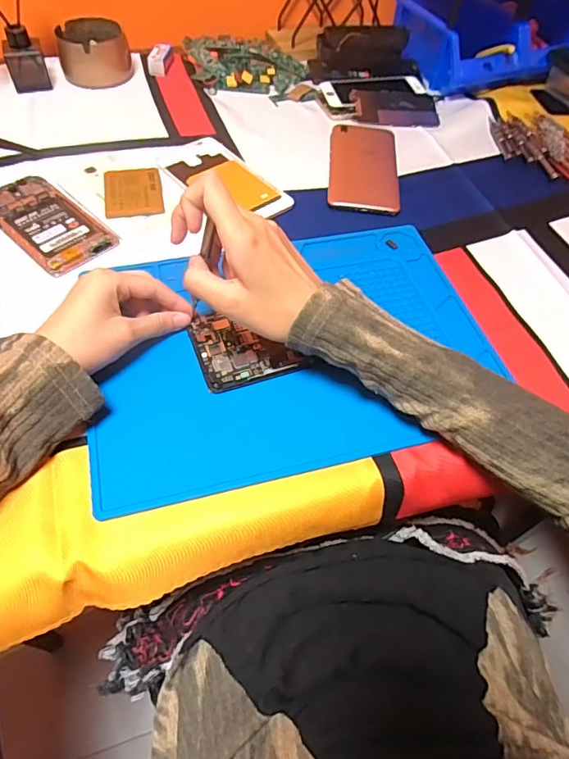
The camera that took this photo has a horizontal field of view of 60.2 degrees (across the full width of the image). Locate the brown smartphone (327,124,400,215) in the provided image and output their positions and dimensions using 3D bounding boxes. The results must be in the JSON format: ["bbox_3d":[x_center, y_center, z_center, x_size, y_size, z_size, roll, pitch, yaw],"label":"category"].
[{"bbox_3d":[0.087,-0.237,0.542,0.076,0.006,0.158,5,56,1],"label":"brown smartphone"}]

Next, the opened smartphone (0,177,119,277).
[{"bbox_3d":[-0.226,-0.150,0.461,0.139,0.007,0.067,38,63,21],"label":"opened smartphone"}]

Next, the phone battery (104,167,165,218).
[{"bbox_3d":[-0.150,-0.187,0.488,0.055,0.006,0.072,-10,57,-9],"label":"phone battery"}]

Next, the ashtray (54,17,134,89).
[{"bbox_3d":[-0.242,-0.418,0.628,0.086,0.048,0.082,-9,57,-8],"label":"ashtray"}]

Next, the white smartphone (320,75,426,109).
[{"bbox_3d":[0.115,-0.380,0.639,0.133,0.011,0.063,-15,58,-12],"label":"white smartphone"}]

